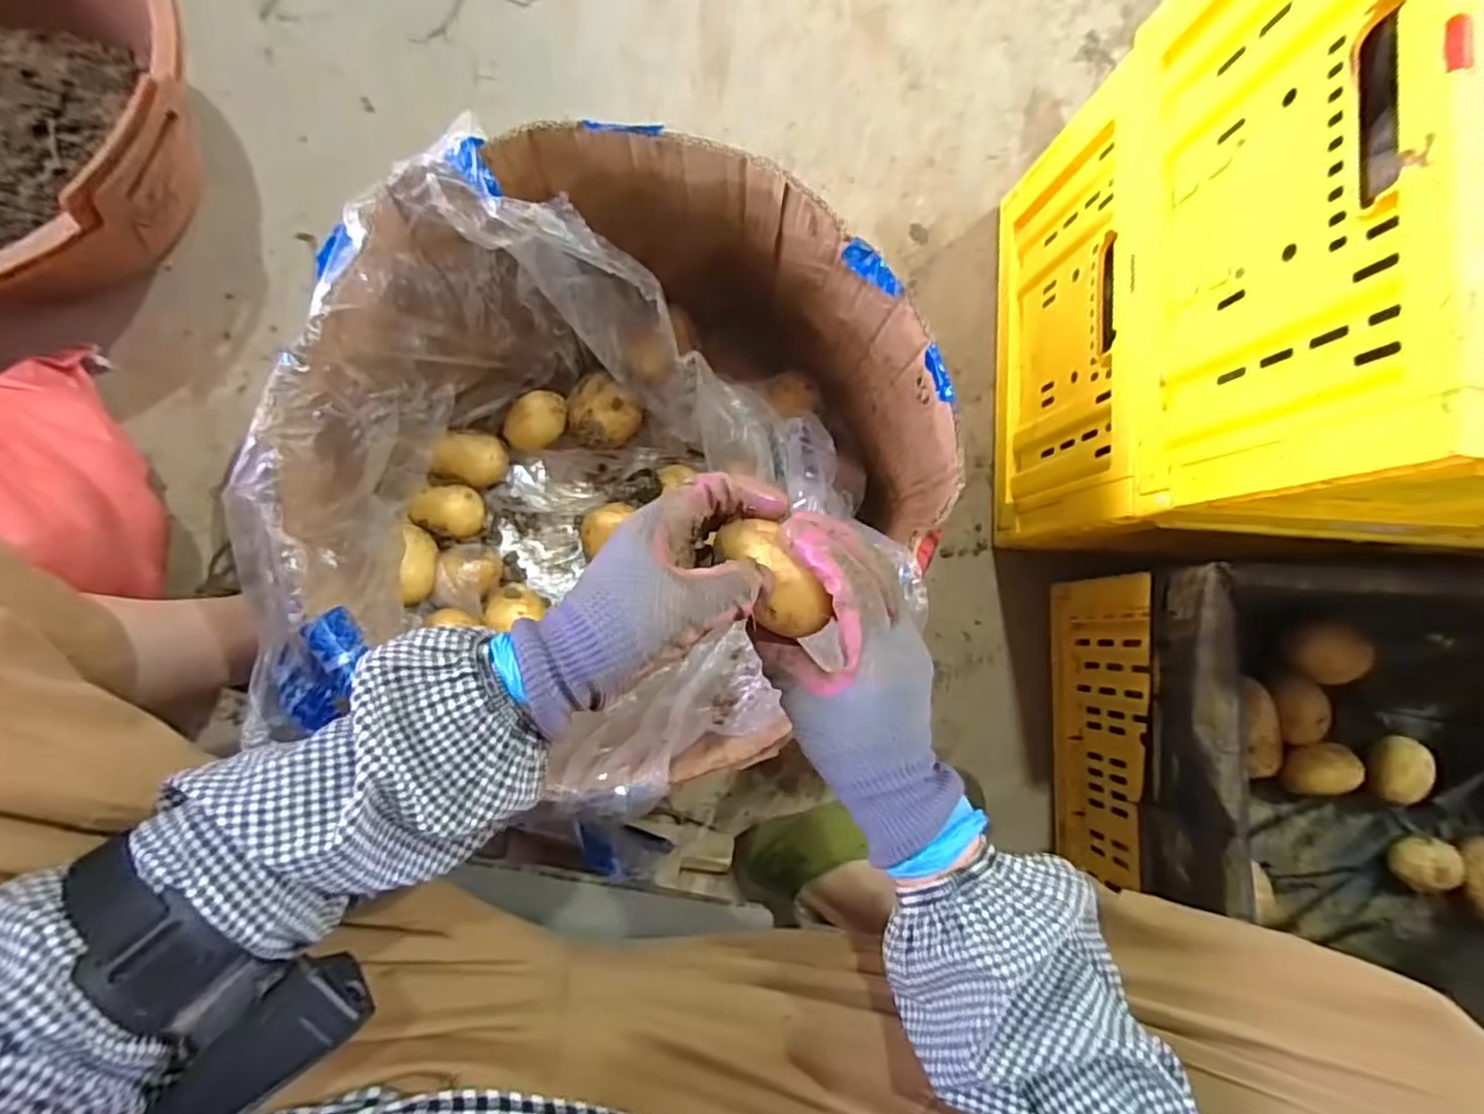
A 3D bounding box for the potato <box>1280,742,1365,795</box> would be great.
[{"bbox_3d":[0.614,0.226,0.726,0.054,0.055,0.055,10,84,-6],"label":"potato"}]

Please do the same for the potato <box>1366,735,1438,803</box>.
[{"bbox_3d":[0.719,0.232,0.742,0.048,0.049,0.070,10,84,-7],"label":"potato"}]

